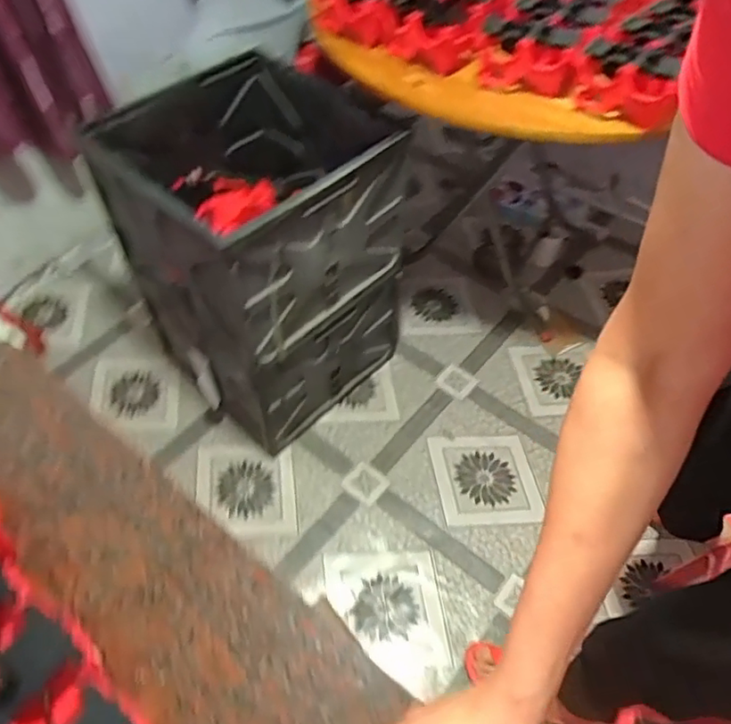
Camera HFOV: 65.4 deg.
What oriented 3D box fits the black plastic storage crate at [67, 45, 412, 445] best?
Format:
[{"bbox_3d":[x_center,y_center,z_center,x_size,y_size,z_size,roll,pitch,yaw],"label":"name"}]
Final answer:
[{"bbox_3d":[-0.201,-0.230,1.248,0.502,0.620,0.445,-37,62,-24],"label":"black plastic storage crate"}]

